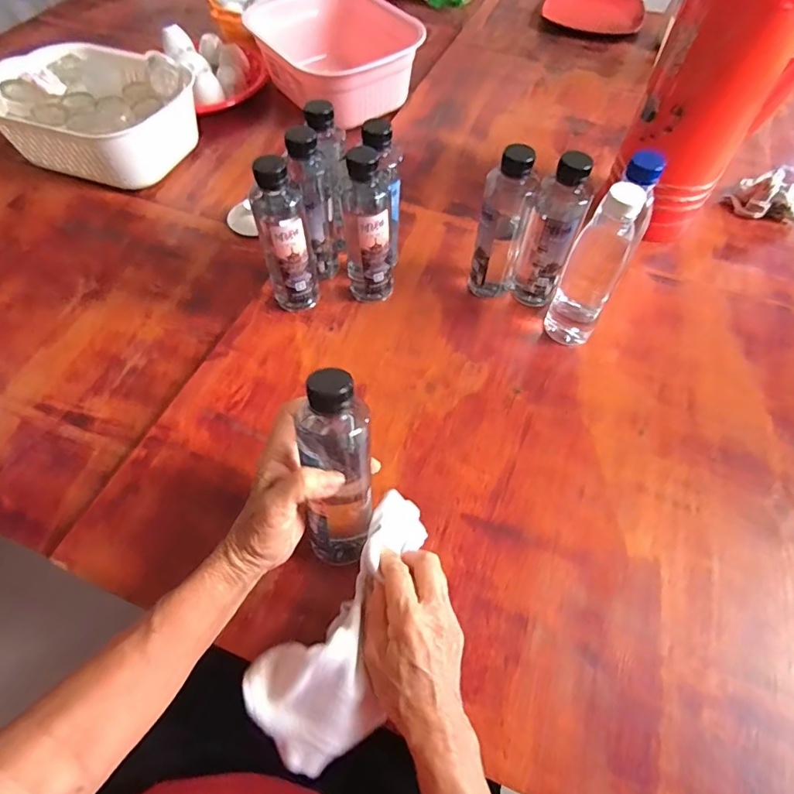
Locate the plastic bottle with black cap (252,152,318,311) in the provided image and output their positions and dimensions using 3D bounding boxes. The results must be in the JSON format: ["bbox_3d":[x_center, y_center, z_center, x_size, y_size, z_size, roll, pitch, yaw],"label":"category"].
[{"bbox_3d":[-0.123,-0.166,0.534,0.048,0.176,0.046,-13,59,-7],"label":"plastic bottle with black cap"}]

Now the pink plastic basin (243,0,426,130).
[{"bbox_3d":[-0.101,-0.584,0.840,0.211,0.103,0.279,-31,63,-17],"label":"pink plastic basin"}]

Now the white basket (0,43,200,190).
[{"bbox_3d":[-0.454,-0.437,0.755,0.278,0.105,0.210,18,60,11],"label":"white basket"}]

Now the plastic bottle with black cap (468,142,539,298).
[{"bbox_3d":[0.118,-0.185,0.548,0.054,0.178,0.047,11,59,7],"label":"plastic bottle with black cap"}]

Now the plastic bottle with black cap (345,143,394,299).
[{"bbox_3d":[-0.033,-0.180,0.539,0.052,0.177,0.048,-6,58,-3],"label":"plastic bottle with black cap"}]

